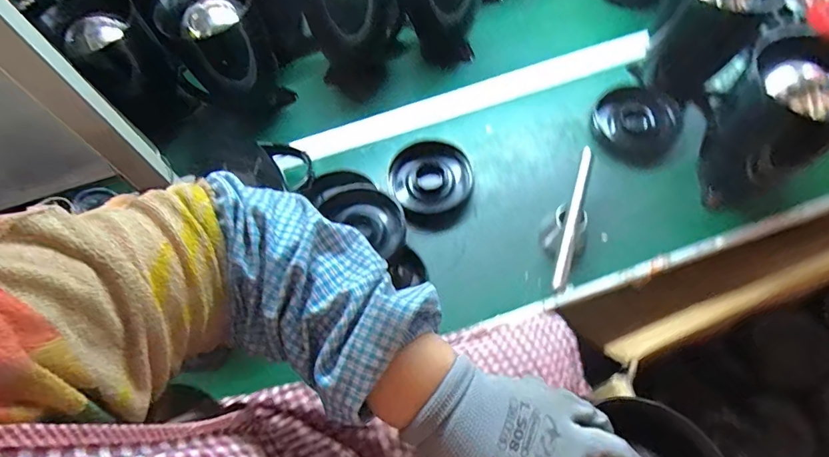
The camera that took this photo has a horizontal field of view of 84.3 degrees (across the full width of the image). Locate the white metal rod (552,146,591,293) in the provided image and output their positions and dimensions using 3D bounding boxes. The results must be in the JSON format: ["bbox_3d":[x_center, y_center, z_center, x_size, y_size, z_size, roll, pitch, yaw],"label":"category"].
[{"bbox_3d":[0.195,-0.017,0.565,0.014,0.011,0.201,16,64,12],"label":"white metal rod"}]

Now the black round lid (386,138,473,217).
[{"bbox_3d":[0.025,-0.074,0.652,0.114,0.022,0.107,-2,62,3],"label":"black round lid"}]

